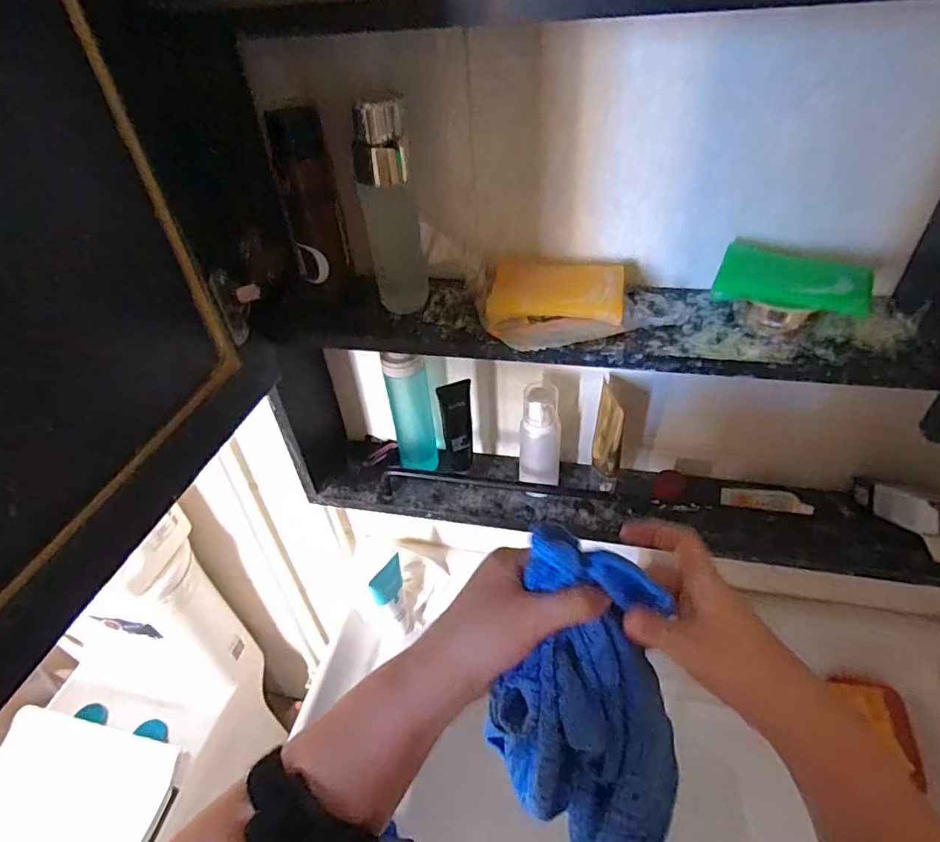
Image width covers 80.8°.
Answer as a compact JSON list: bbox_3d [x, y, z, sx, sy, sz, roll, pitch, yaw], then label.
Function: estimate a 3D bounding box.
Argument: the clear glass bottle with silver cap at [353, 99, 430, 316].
[{"bbox_3d":[-0.062,-0.164,0.447,0.043,0.165,0.034,-9,43,-5],"label":"clear glass bottle with silver cap"}]

